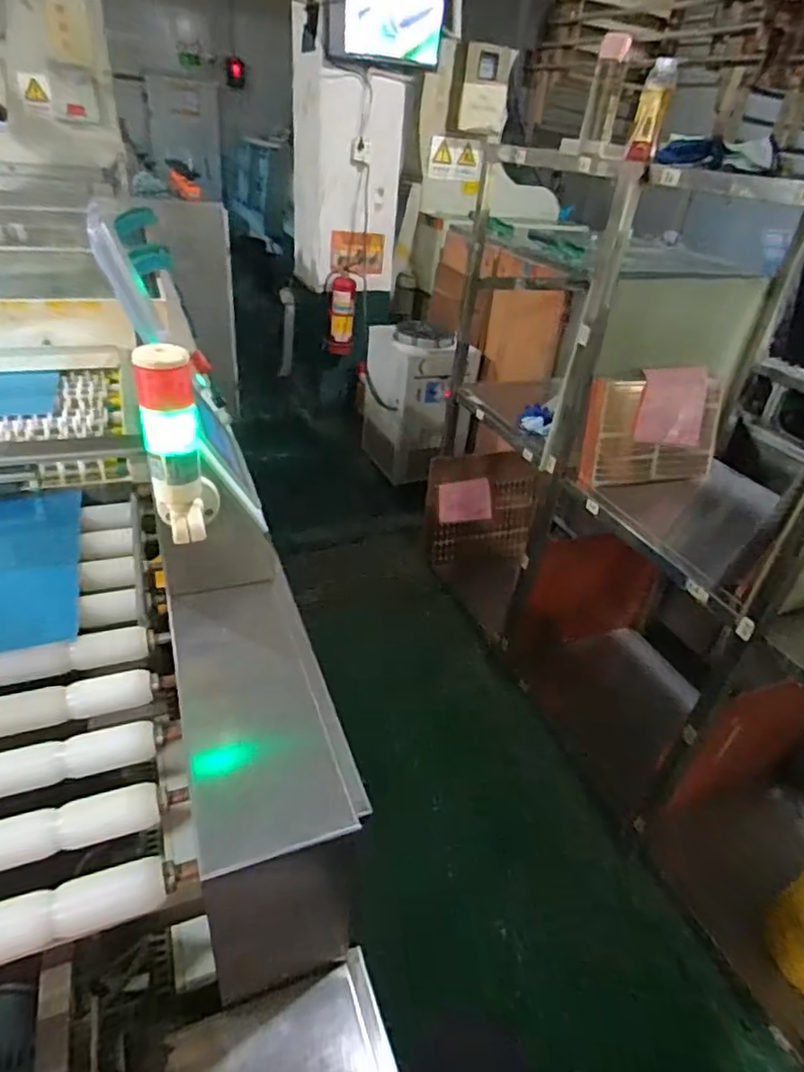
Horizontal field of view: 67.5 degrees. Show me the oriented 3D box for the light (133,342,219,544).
[{"bbox_3d":[-0.232,-0.094,0.623,0.063,0.203,0.073,-3,35,-14],"label":"light"}]

